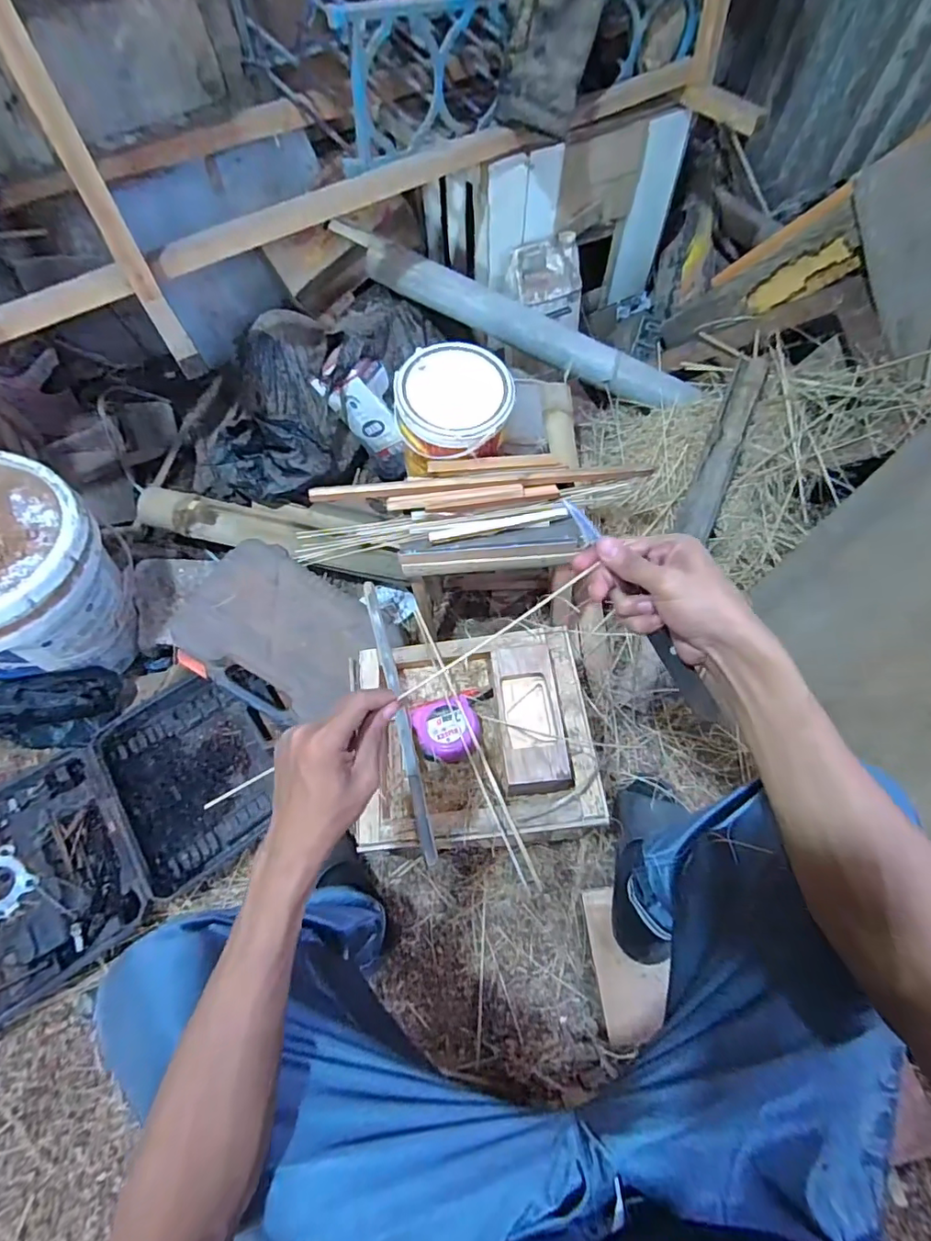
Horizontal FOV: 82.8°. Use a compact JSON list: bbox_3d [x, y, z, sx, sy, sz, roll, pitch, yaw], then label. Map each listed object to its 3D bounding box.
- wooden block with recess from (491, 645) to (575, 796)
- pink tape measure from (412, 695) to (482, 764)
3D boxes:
[{"bbox_3d":[0.078,0.113,0.633,0.073,0.026,0.179,-6,64,0],"label":"wooden block with recess"},{"bbox_3d":[-0.021,0.139,0.671,0.080,0.031,0.076,-17,64,-5],"label":"pink tape measure"}]

